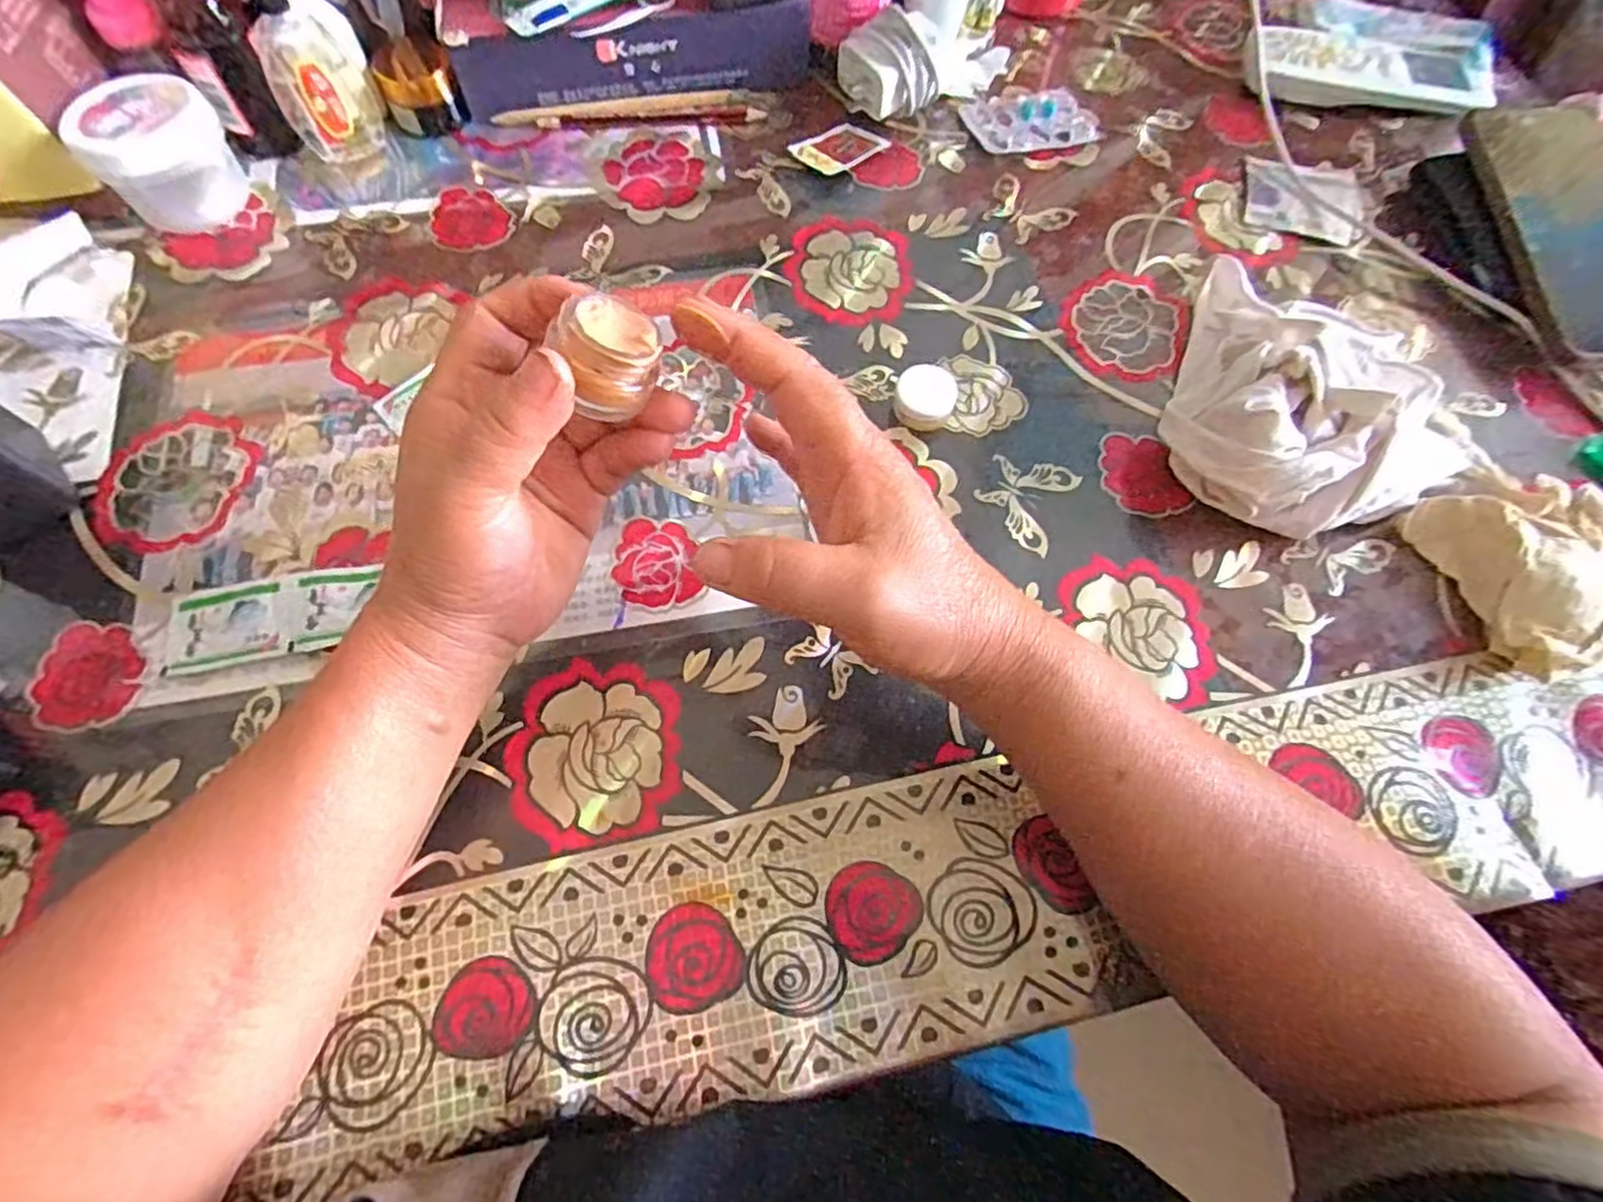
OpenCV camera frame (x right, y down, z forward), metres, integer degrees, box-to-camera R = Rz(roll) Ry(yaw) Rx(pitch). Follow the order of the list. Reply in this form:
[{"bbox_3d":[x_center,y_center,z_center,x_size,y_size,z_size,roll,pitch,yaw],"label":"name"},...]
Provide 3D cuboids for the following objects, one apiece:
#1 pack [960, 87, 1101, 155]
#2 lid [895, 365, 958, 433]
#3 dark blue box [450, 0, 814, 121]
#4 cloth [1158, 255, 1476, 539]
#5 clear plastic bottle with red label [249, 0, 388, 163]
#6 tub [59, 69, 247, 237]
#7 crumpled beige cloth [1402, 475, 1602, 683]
[{"bbox_3d":[0.147,-0.309,0.472,0.080,0.004,0.053,-14,68,-8],"label":"pack"},{"bbox_3d":[0.063,-0.104,0.374,0.030,0.017,0.028,1,67,-2],"label":"lid"},{"bbox_3d":[-0.099,-0.333,0.453,0.213,0.046,0.016,-11,68,-7],"label":"dark blue box"},{"bbox_3d":[0.242,-0.097,0.355,0.136,0.063,0.152,-42,75,-17],"label":"cloth"},{"bbox_3d":[-0.272,-0.298,0.410,0.053,0.087,0.035,-28,71,-13],"label":"clear plastic bottle with red label"},{"bbox_3d":[-0.348,-0.241,0.399,0.058,0.055,0.063,1,67,-2],"label":"tub"},{"bbox_3d":[0.354,-0.018,0.349,0.088,0.029,0.091,-19,69,-10],"label":"crumpled beige cloth"}]

